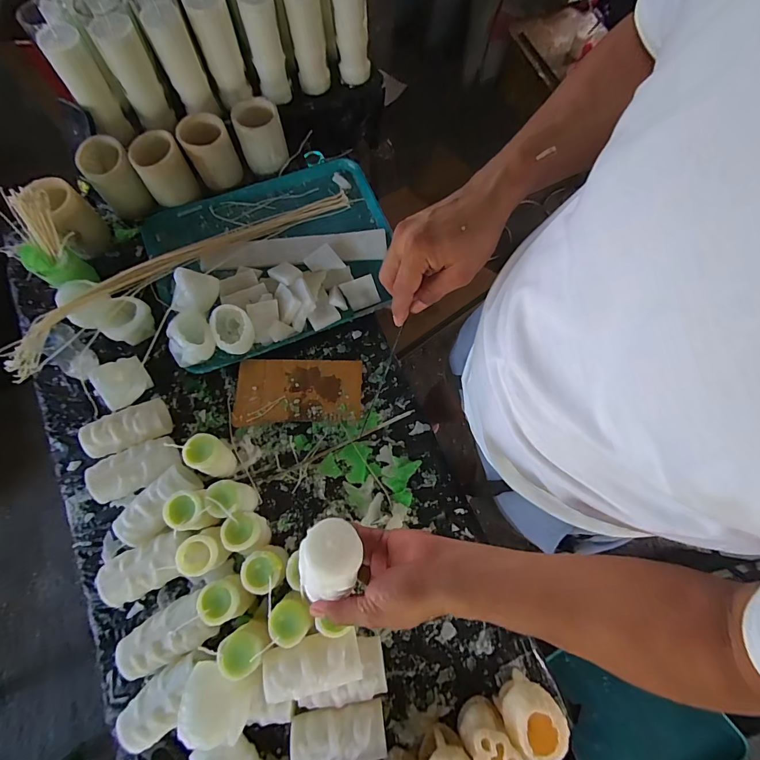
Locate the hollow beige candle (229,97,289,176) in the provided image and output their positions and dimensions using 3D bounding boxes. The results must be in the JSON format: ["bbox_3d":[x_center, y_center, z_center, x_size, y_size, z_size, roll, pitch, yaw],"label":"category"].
[{"bbox_3d":[-0.232,-0.473,0.774,0.088,0.101,0.070,-21,75,-7],"label":"hollow beige candle"}]

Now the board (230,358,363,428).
[{"bbox_3d":[-0.142,0.017,0.680,0.217,0.016,0.110,-1,74,-2],"label":"board"}]

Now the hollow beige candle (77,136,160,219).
[{"bbox_3d":[-0.491,-0.373,0.735,0.088,0.123,0.073,-41,78,-12],"label":"hollow beige candle"}]

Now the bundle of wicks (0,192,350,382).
[{"bbox_3d":[-0.356,-0.214,0.720,0.670,0.062,0.088,-31,77,-10],"label":"bundle of wicks"}]

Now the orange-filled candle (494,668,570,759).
[{"bbox_3d":[0.198,0.443,0.520,0.073,0.077,0.069,-31,77,-10],"label":"orange-filled candle"}]

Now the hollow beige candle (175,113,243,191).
[{"bbox_3d":[-0.323,-0.434,0.755,0.089,0.105,0.084,-21,75,-7],"label":"hollow beige candle"}]

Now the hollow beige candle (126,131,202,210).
[{"bbox_3d":[-0.403,-0.392,0.737,0.086,0.110,0.080,-28,76,-9],"label":"hollow beige candle"}]

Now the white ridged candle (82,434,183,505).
[{"bbox_3d":[-0.384,0.139,0.623,0.129,0.061,0.068,-23,75,-8],"label":"white ridged candle"}]

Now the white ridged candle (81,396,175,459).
[{"bbox_3d":[-0.413,0.078,0.644,0.132,0.059,0.066,-17,75,-6],"label":"white ridged candle"}]

